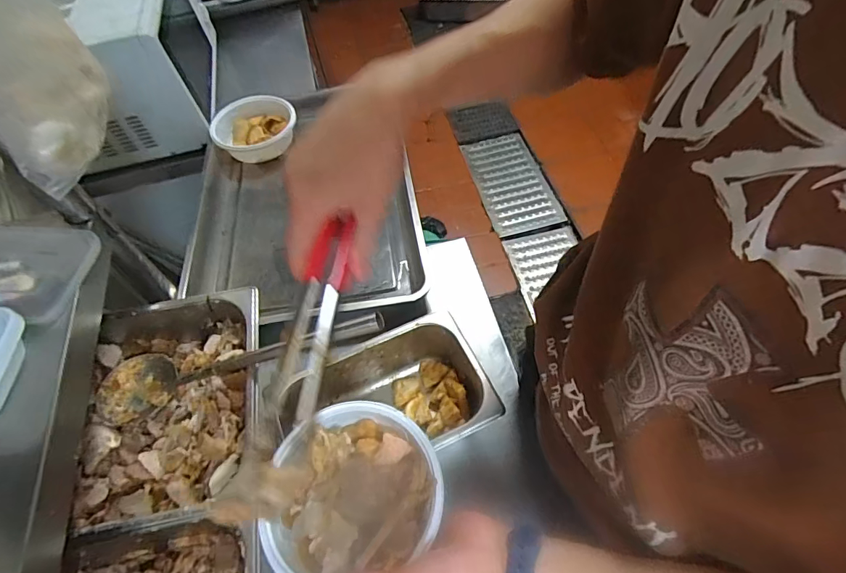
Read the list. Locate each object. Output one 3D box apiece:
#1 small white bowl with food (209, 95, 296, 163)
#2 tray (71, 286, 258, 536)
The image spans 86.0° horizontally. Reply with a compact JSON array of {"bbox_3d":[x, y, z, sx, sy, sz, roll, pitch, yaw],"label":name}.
[{"bbox_3d":[-0.346,-0.325,0.942,0.169,0.059,0.138,-12,58,-5],"label":"small white bowl with food"},{"bbox_3d":[-0.295,0.145,0.537,0.213,0.081,0.259,-10,57,-3],"label":"tray"}]

